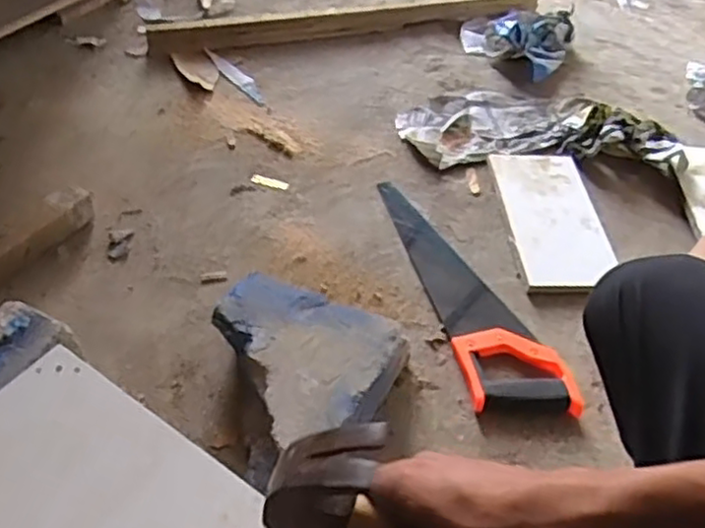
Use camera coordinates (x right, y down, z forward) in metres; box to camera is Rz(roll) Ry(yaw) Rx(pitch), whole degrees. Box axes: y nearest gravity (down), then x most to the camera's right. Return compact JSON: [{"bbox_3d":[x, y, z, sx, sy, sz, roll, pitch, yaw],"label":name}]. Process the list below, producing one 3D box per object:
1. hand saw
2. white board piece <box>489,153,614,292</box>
[{"bbox_3d":[0.154,0.026,0.913,0.119,0.022,0.404,-10,50,-13],"label":"hand saw"},{"bbox_3d":[0.290,-0.067,1.010,0.138,0.017,0.274,-2,49,-6],"label":"white board piece"}]

